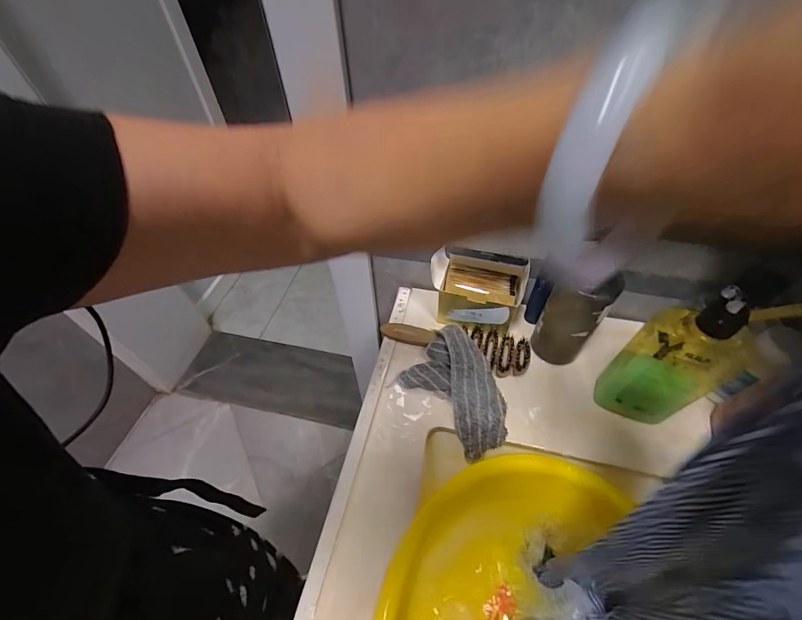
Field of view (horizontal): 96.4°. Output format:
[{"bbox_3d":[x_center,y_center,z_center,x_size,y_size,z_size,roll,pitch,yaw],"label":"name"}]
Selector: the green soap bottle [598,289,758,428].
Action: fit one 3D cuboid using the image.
[{"bbox_3d":[0.285,0.061,0.386,0.084,0.202,0.051,37,61,27],"label":"green soap bottle"}]

